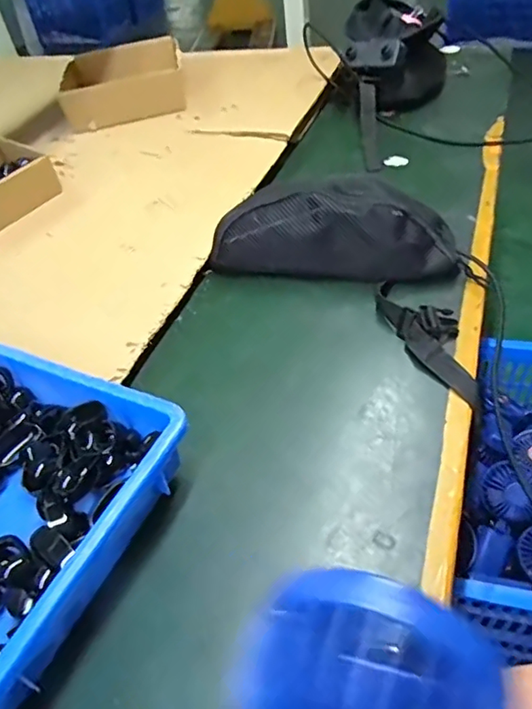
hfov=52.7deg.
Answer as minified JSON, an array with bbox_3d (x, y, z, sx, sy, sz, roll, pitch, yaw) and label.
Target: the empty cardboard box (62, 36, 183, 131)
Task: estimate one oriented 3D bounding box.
[{"bbox_3d":[-0.260,-0.500,0.982,0.210,0.067,0.218,-9,45,-2],"label":"empty cardboard box"}]

